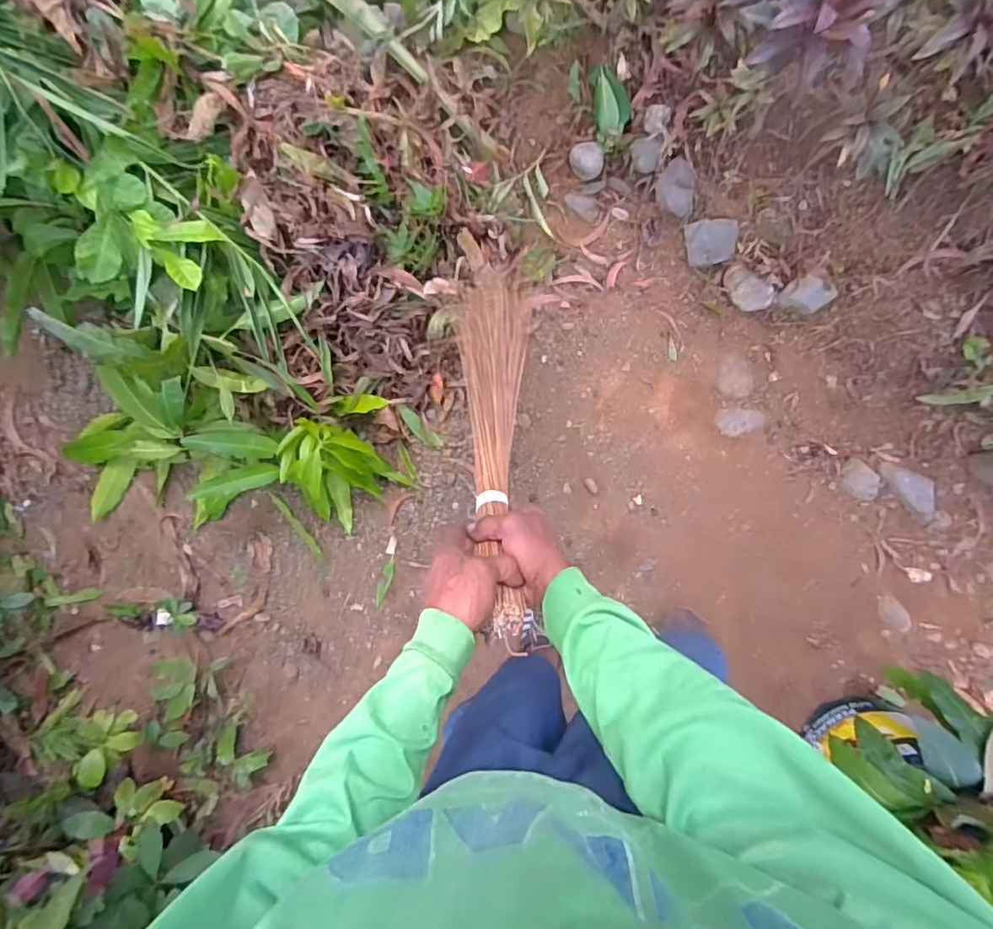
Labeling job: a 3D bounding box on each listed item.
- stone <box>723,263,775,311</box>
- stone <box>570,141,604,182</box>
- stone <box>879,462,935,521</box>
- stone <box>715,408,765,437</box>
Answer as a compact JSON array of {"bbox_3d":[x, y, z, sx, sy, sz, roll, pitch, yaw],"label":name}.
[{"bbox_3d":[0.512,-0.358,1.144,0.110,0.034,0.071,41,130,8],"label":"stone"},{"bbox_3d":[0.182,-0.611,1.132,0.069,0.043,0.064,0,93,5],"label":"stone"},{"bbox_3d":[0.854,0.048,1.152,0.058,0.028,0.137,-41,92,5],"label":"stone"},{"bbox_3d":[0.519,-0.091,1.197,0.094,0.021,0.058,-4,95,3],"label":"stone"}]

